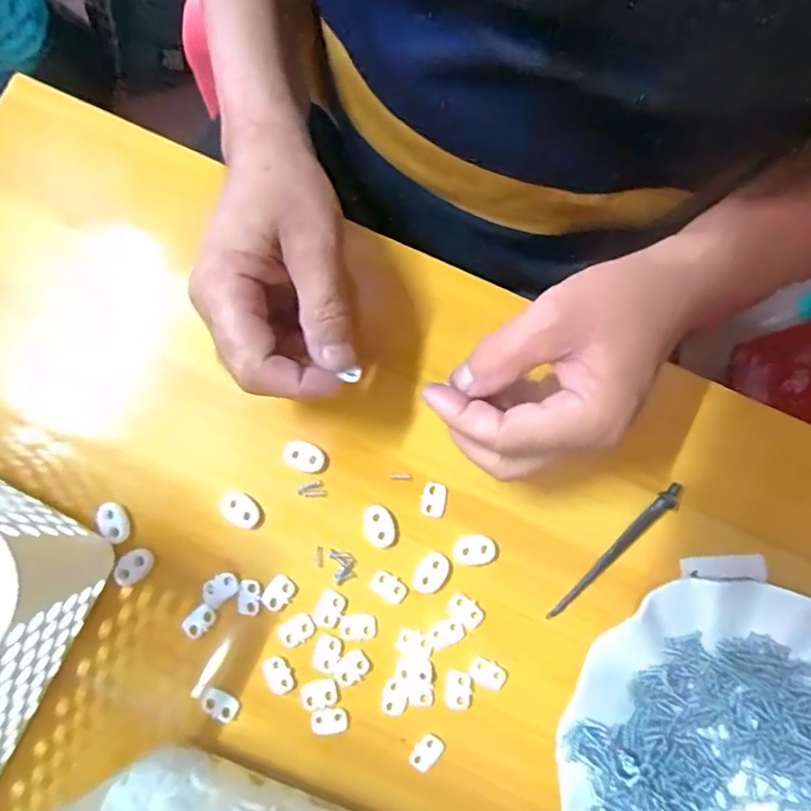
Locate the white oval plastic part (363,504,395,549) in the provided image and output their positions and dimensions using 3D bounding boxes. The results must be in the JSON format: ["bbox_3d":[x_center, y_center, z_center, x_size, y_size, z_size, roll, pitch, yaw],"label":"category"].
[{"bbox_3d":[-0.015,0.068,0.314,0.017,0.004,0.024,-22,83,-4],"label":"white oval plastic part"}]

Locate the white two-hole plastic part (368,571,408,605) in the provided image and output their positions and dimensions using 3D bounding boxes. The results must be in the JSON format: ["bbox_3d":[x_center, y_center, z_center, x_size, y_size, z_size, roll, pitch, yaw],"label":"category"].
[{"bbox_3d":[-0.009,0.101,0.310,0.019,0.004,0.012,33,83,4],"label":"white two-hole plastic part"}]

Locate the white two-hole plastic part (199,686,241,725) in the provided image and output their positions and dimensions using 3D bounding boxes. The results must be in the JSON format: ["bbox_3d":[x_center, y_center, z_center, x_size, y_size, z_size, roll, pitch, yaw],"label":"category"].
[{"bbox_3d":[-0.101,0.162,0.301,0.021,0.004,0.015,29,83,3],"label":"white two-hole plastic part"}]

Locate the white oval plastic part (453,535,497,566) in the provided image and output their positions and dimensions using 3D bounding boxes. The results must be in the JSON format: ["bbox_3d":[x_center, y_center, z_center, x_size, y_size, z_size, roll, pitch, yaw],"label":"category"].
[{"bbox_3d":[0.039,0.081,0.313,0.024,0.004,0.016,-4,82,-1],"label":"white oval plastic part"}]

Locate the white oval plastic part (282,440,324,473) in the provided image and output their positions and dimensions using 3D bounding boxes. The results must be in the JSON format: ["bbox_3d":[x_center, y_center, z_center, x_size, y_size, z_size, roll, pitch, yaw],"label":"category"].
[{"bbox_3d":[-0.058,0.029,0.319,0.023,0.004,0.016,17,82,2],"label":"white oval plastic part"}]

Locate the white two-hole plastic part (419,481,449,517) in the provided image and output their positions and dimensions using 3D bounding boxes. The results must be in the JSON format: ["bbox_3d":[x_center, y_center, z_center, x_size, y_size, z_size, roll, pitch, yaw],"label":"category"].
[{"bbox_3d":[0.016,0.053,0.317,0.014,0.004,0.019,14,82,1],"label":"white two-hole plastic part"}]

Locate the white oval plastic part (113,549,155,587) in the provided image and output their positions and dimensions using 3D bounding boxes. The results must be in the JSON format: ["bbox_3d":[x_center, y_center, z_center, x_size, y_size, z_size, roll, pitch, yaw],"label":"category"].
[{"bbox_3d":[-0.149,0.089,0.309,0.015,0.007,0.021,31,83,3],"label":"white oval plastic part"}]

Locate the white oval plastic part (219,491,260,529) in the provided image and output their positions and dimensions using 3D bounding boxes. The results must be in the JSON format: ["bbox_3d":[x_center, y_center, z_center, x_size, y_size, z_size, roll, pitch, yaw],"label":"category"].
[{"bbox_3d":[-0.093,0.059,0.316,0.024,0.004,0.016,34,83,4],"label":"white oval plastic part"}]

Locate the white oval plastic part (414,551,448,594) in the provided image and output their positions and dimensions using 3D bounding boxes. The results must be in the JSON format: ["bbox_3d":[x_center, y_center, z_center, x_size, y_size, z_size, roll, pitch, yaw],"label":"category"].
[{"bbox_3d":[0.015,0.093,0.311,0.016,0.004,0.023,34,83,4],"label":"white oval plastic part"}]

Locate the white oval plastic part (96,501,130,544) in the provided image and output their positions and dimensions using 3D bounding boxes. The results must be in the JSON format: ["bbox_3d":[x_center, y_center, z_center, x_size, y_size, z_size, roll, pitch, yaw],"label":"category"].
[{"bbox_3d":[-0.162,0.065,0.311,0.014,0.007,0.023,-21,83,-4],"label":"white oval plastic part"}]

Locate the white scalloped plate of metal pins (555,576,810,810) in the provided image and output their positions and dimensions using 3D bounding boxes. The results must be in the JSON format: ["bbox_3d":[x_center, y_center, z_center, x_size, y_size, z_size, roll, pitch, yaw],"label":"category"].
[{"bbox_3d":[0.170,0.186,0.286,0.177,0.022,0.178,0,82,-1],"label":"white scalloped plate of metal pins"}]

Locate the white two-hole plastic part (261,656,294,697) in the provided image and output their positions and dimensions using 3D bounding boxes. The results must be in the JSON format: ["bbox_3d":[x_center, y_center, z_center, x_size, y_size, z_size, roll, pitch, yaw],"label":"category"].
[{"bbox_3d":[-0.069,0.147,0.304,0.014,0.004,0.020,-27,84,-4],"label":"white two-hole plastic part"}]

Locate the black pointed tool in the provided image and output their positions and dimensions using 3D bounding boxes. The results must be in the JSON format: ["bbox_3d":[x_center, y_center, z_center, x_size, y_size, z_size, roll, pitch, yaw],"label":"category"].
[{"bbox_3d":[0.119,0.082,0.315,0.102,0.009,0.010,-43,85,-6],"label":"black pointed tool"}]

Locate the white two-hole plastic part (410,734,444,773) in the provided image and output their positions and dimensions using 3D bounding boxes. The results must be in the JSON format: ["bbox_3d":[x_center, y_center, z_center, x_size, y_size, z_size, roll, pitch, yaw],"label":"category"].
[{"bbox_3d":[0.011,0.186,0.300,0.013,0.004,0.019,38,84,4],"label":"white two-hole plastic part"}]

